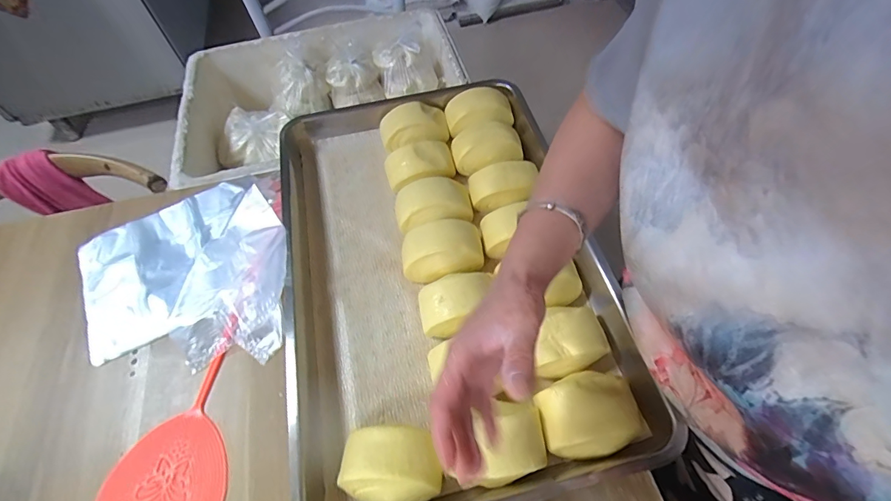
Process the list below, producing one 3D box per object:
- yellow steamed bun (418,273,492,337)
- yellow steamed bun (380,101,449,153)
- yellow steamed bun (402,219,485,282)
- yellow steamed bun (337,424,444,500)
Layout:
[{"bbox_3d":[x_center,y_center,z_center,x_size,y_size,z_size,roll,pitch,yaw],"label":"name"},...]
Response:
[{"bbox_3d":[0.013,0.067,0.513,0.100,0.049,0.070,-23,60,-11],"label":"yellow steamed bun"},{"bbox_3d":[-0.051,-0.197,0.665,0.106,0.060,0.070,-15,59,-7],"label":"yellow steamed bun"},{"bbox_3d":[-0.005,0.001,0.545,0.103,0.051,0.068,-8,59,-3],"label":"yellow steamed bun"},{"bbox_3d":[-0.054,0.217,0.415,0.099,0.058,0.073,-1,59,1],"label":"yellow steamed bun"}]

